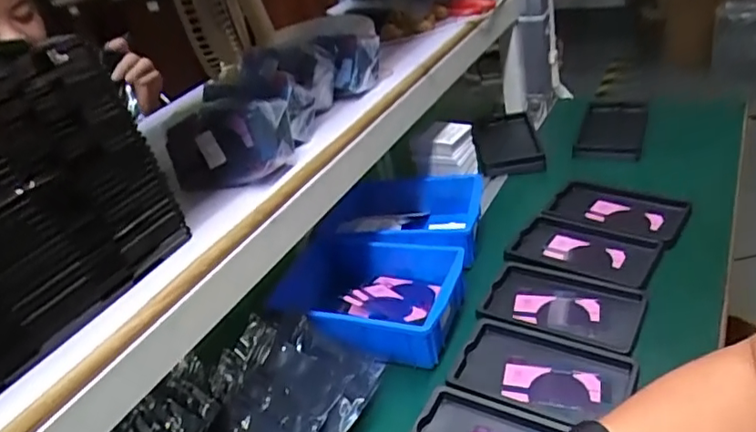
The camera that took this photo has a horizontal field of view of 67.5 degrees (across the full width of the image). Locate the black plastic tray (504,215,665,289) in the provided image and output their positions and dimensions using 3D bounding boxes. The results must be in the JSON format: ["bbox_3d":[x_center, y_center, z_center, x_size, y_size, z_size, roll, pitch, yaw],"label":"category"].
[{"bbox_3d":[0.252,0.037,0.696,0.166,0.016,0.107,10,38,34],"label":"black plastic tray"}]

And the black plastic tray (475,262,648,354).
[{"bbox_3d":[0.201,0.094,0.622,0.160,0.018,0.100,8,37,31],"label":"black plastic tray"}]

